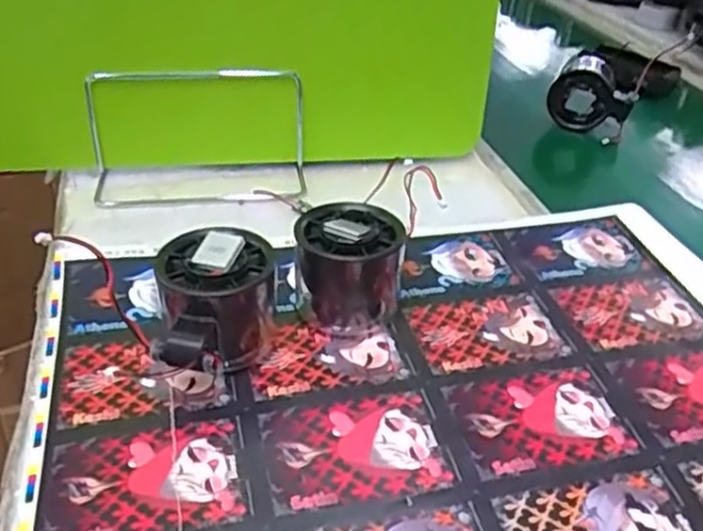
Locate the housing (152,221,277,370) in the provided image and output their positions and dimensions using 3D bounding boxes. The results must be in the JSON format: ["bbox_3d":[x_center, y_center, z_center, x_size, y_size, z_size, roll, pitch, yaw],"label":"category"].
[{"bbox_3d":[-0.068,0.021,0.359,0.057,0.060,0.071,1,34,-6],"label":"housing"}]

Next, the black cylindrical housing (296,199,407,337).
[{"bbox_3d":[-0.001,0.001,0.393,0.057,0.056,0.053,5,34,-1],"label":"black cylindrical housing"}]

